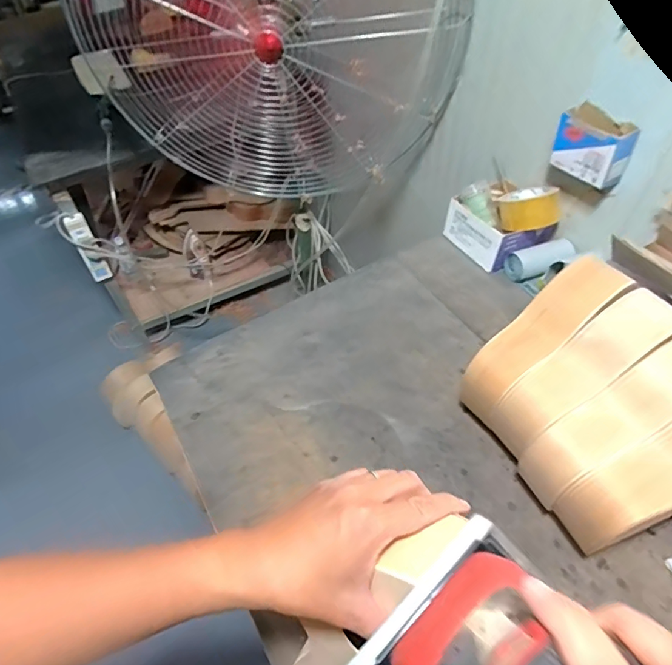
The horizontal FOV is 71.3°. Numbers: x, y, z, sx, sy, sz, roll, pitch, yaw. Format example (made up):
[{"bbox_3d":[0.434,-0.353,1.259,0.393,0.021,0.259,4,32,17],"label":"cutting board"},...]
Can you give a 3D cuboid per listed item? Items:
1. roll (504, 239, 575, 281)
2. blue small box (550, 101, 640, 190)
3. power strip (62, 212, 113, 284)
[{"bbox_3d":[0.397,-0.138,0.905,0.129,0.041,0.055,-18,53,-12],"label":"roll"},{"bbox_3d":[0.418,-0.302,0.768,0.058,0.087,0.114,-33,57,-22],"label":"blue small box"},{"bbox_3d":[-0.761,-0.250,1.448,0.061,0.235,0.046,-30,56,-20],"label":"power strip"}]

